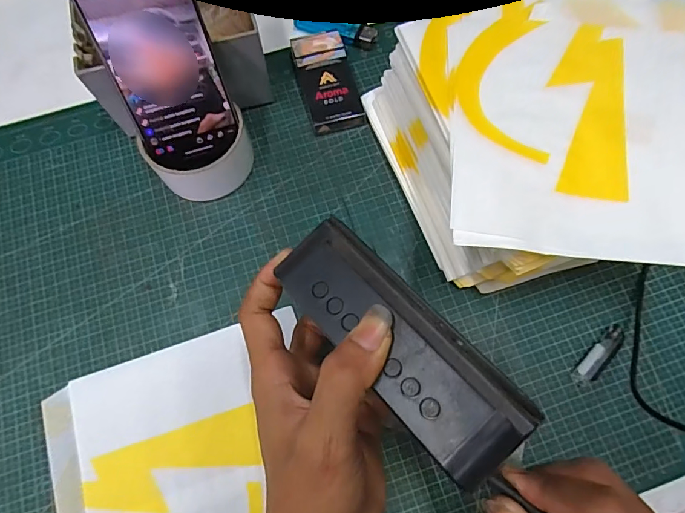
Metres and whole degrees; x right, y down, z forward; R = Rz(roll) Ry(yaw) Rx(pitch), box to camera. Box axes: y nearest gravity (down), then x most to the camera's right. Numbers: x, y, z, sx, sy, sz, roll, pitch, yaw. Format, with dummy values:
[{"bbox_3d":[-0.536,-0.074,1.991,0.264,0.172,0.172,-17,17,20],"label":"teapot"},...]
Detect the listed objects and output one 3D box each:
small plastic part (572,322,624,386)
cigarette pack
[{"bbox_3d":[0.191,0.073,0.326,0.015,0.009,0.052,42,77,14],"label":"small plastic part"},{"bbox_3d":[-0.014,-0.163,0.406,0.047,0.021,0.098,-14,71,-4],"label":"cigarette pack"}]

